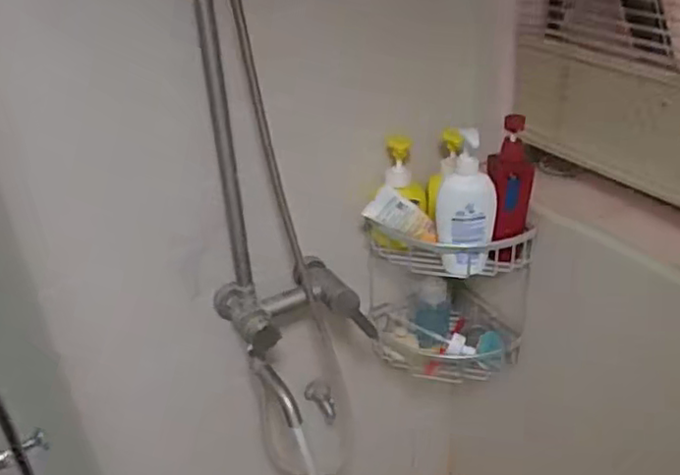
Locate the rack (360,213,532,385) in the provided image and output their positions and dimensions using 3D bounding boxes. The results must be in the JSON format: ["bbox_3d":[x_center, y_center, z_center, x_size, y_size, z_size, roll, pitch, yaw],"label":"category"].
[{"bbox_3d":[0.197,0.096,1.252,0.265,0.294,0.224,-8,31,-6],"label":"rack"}]

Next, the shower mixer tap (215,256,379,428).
[{"bbox_3d":[-0.069,0.148,1.100,0.202,0.168,0.206,-21,34,-26],"label":"shower mixer tap"}]

